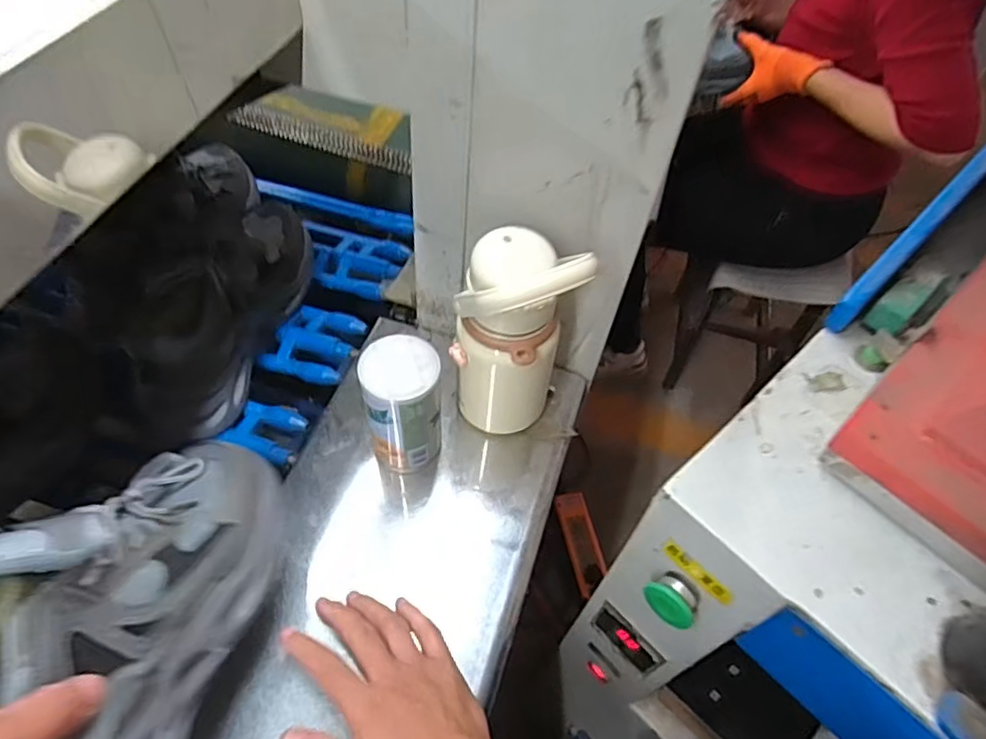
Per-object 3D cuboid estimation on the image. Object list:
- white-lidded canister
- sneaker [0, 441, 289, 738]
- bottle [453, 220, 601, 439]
[{"bbox_3d":[-0.079,0.035,0.554,0.068,0.130,0.059,-10,55,-13],"label":"white-lidded canister"},{"bbox_3d":[-0.211,0.144,0.353,0.098,0.146,0.283,10,53,2],"label":"sneaker"},{"bbox_3d":[0.011,-0.020,0.545,0.091,0.210,0.082,-32,63,-25],"label":"bottle"}]

